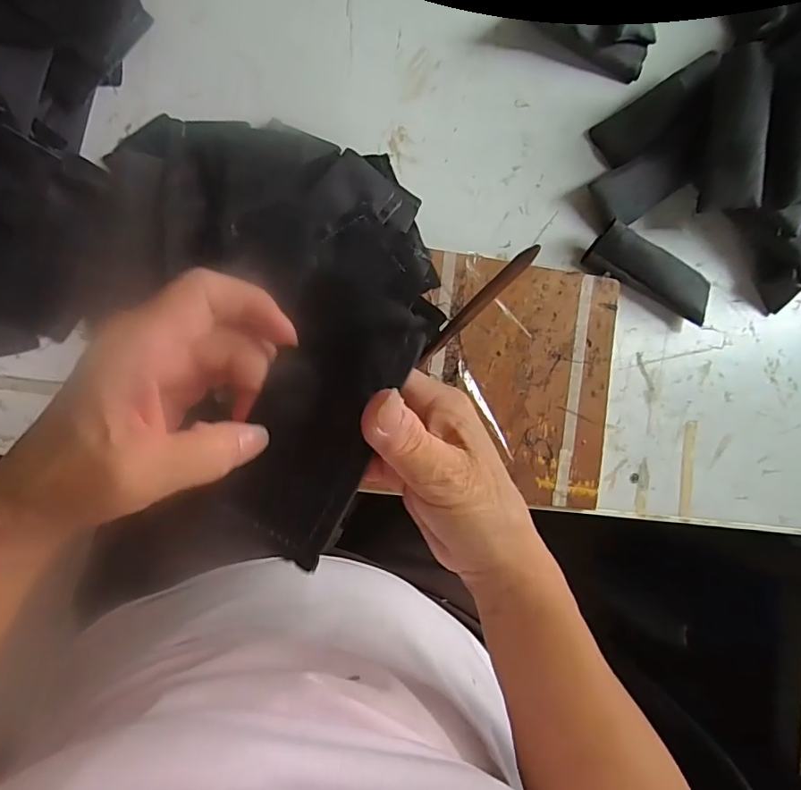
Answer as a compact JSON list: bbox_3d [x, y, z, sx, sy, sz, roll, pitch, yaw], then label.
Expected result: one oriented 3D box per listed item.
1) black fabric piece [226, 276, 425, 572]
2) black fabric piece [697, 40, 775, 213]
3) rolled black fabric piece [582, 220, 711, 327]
[{"bbox_3d":[-0.032,0.012,0.209,0.050,0.009,0.112,21,95,-7],"label":"black fabric piece"},{"bbox_3d":[0.238,-0.186,0.360,0.040,0.016,0.102,3,115,24],"label":"black fabric piece"},{"bbox_3d":[0.195,-0.092,0.391,0.103,0.028,0.037,26,85,-6],"label":"rolled black fabric piece"}]

